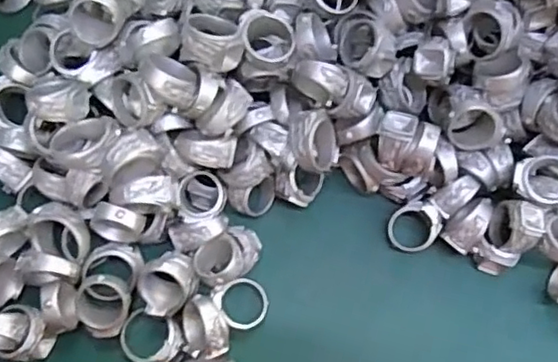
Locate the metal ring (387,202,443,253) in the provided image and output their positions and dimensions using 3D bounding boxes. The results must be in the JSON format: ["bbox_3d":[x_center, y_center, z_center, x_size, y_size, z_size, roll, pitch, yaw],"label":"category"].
[{"bbox_3d":[0.064,0.022,0.290,0.024,0.006,0.024,12,97,18],"label":"metal ring"}]

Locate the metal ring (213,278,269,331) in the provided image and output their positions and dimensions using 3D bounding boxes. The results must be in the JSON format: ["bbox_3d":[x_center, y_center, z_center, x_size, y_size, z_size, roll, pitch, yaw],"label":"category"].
[{"bbox_3d":[-0.017,0.056,0.279,0.027,0.005,0.023,15,67,-27],"label":"metal ring"}]

